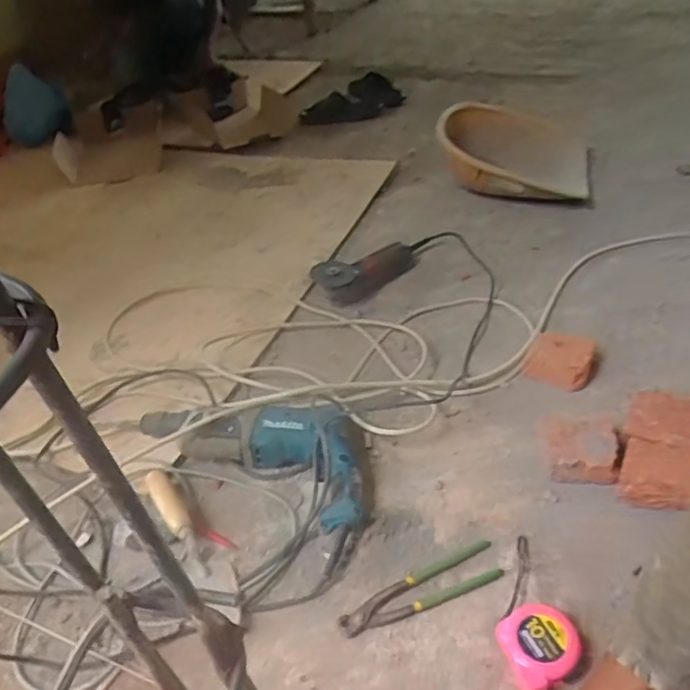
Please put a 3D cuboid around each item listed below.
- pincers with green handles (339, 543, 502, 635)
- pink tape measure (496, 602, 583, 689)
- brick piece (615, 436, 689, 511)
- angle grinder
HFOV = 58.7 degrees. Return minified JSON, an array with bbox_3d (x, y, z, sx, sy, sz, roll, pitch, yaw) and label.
[{"bbox_3d":[0.097,0.312,0.789,0.225,0.013,0.056,-16,42,-16],"label":"pincers with green handles"},{"bbox_3d":[0.228,0.349,0.709,0.080,0.043,0.085,-12,41,-12],"label":"pink tape measure"},{"bbox_3d":[0.447,0.190,0.874,0.104,0.051,0.096,15,43,20],"label":"brick piece"},{"bbox_3d":[0.052,-0.160,1.309,0.284,0.089,0.070,-28,46,-27],"label":"angle grinder"}]

